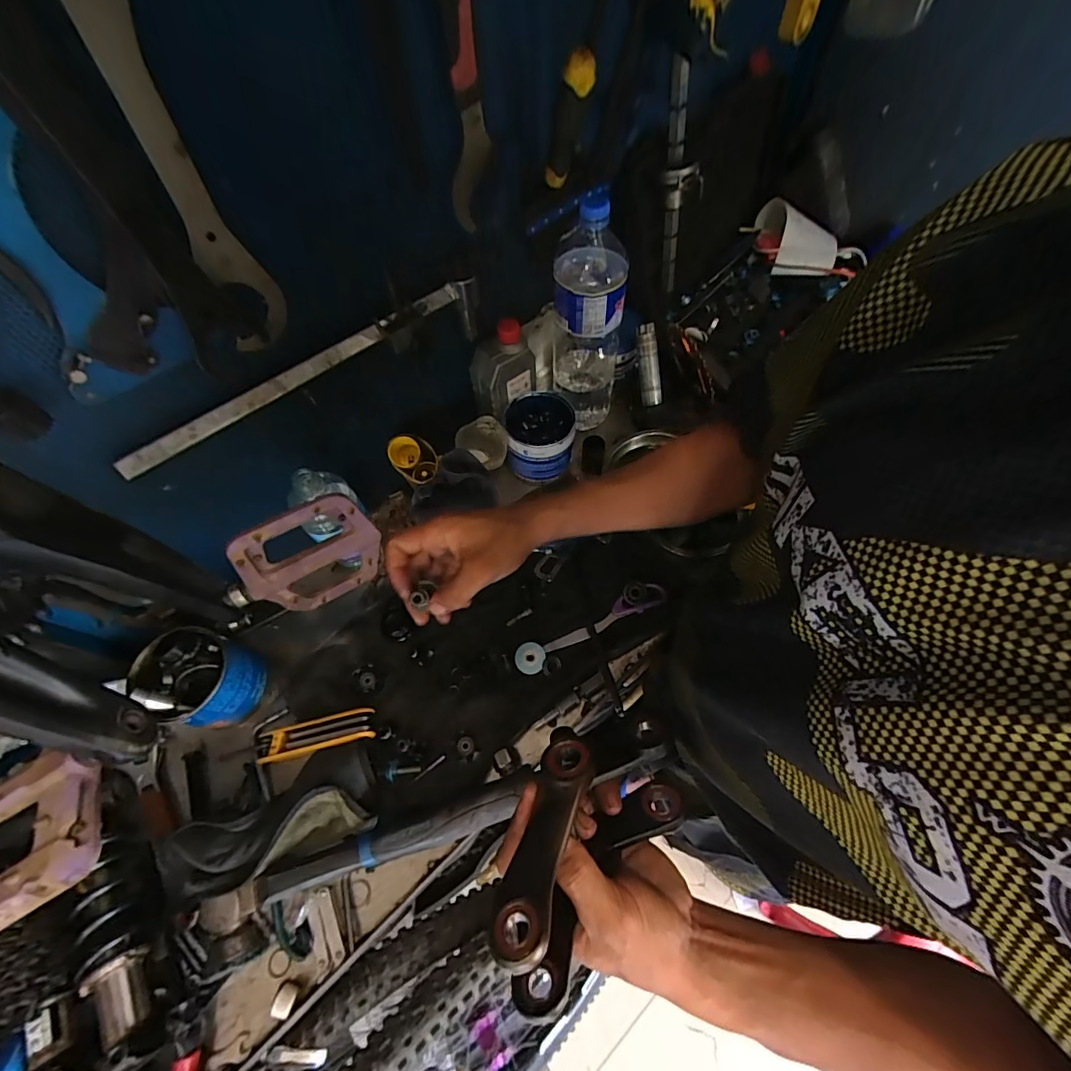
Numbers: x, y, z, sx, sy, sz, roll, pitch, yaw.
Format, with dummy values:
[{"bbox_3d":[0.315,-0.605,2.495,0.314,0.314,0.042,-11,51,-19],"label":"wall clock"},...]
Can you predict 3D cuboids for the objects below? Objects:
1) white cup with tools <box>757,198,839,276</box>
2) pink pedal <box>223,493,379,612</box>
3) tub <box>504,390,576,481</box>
[{"bbox_3d":[0.433,-0.494,0.748,0.127,0.083,0.091,5,63,7],"label":"white cup with tools"},{"bbox_3d":[-0.168,0.016,0.347,0.095,0.097,0.015,-30,64,-11],"label":"pink pedal"},{"bbox_3d":[0.007,-0.147,0.678,0.096,0.074,0.105,-7,62,1],"label":"tub"}]

